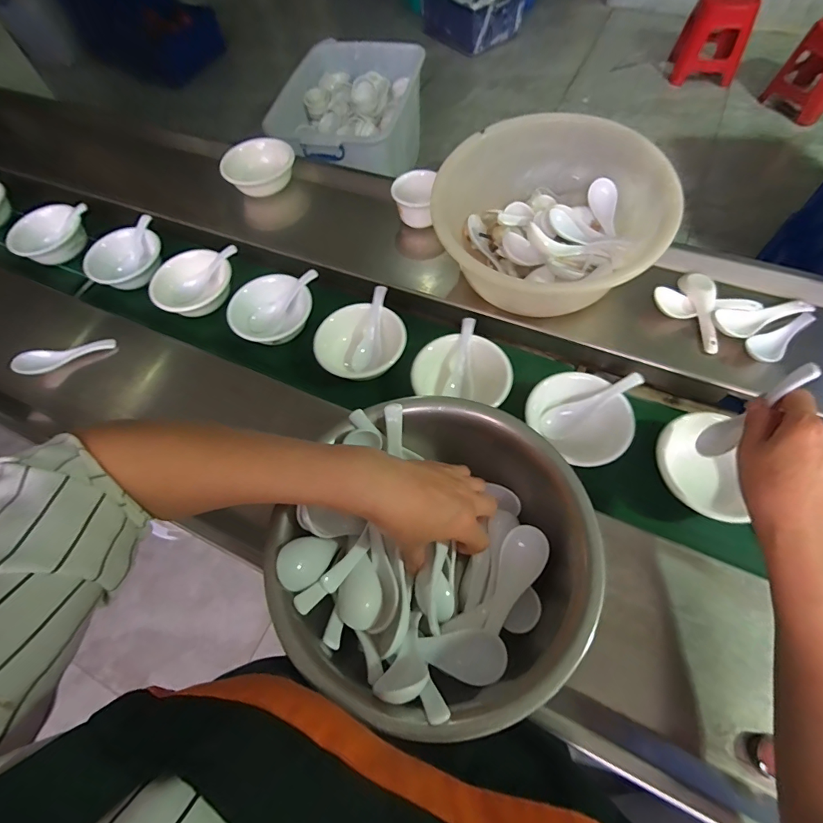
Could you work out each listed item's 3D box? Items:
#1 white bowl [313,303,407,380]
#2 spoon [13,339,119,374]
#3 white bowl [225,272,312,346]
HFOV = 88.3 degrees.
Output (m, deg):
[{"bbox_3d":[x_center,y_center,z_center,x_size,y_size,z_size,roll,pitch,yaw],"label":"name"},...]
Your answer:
[{"bbox_3d":[-0.067,-0.091,0.553,0.120,0.050,0.095,15,65,9],"label":"white bowl"},{"bbox_3d":[-0.460,-0.079,0.563,0.117,0.023,0.030,-26,65,-11],"label":"spoon"},{"bbox_3d":[-0.196,-0.138,0.594,0.114,0.044,0.102,-4,63,0],"label":"white bowl"}]

